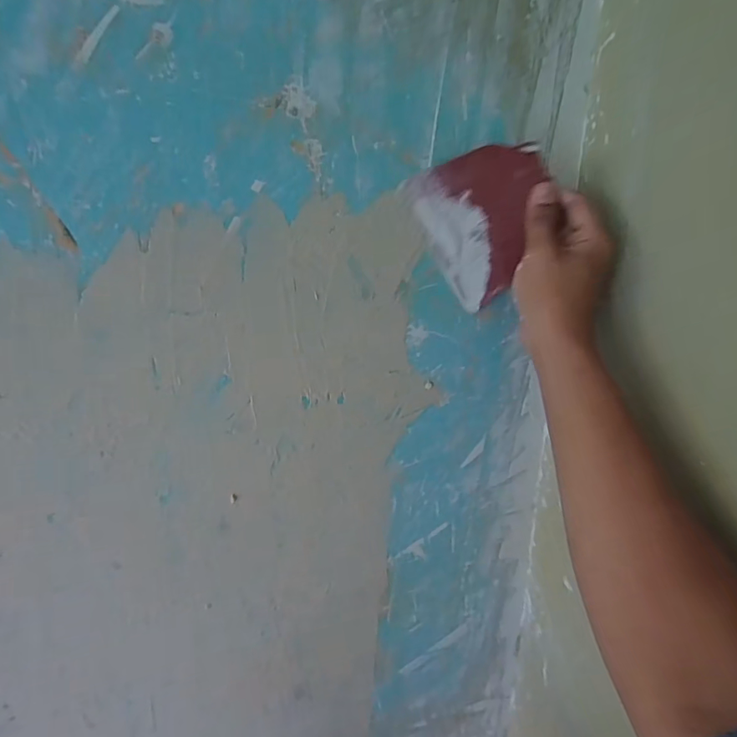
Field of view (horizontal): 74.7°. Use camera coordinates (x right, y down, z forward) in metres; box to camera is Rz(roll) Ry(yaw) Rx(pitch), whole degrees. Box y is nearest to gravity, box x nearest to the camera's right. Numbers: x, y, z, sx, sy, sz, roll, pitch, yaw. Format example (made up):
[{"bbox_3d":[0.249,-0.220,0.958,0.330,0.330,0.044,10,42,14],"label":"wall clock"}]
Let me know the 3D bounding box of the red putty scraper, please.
[{"bbox_3d":[0.098,-0.113,0.385,0.096,0.119,0.008,-23,25,13],"label":"red putty scraper"}]

